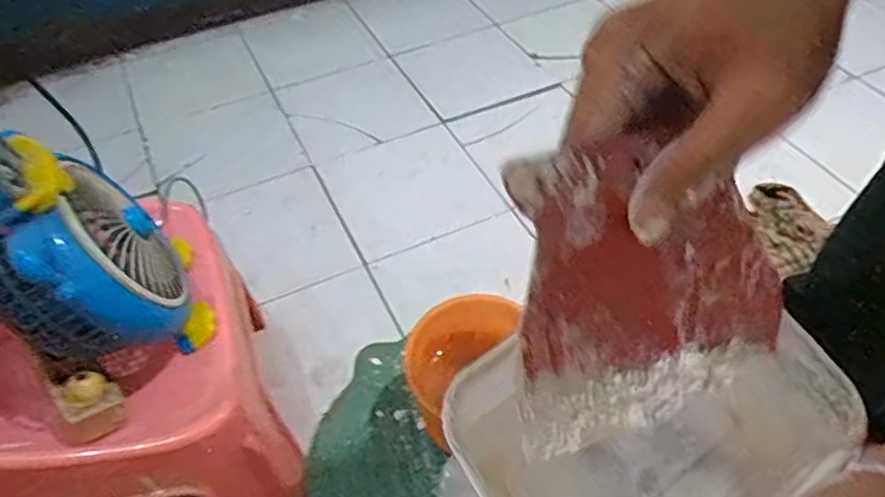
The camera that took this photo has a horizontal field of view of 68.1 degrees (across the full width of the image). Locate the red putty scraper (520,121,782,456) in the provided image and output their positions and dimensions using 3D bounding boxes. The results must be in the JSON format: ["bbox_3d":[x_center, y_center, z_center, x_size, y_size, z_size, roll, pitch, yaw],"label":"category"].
[{"bbox_3d":[0.075,0.009,0.240,0.116,0.101,0.009,-19,13,-19],"label":"red putty scraper"}]

